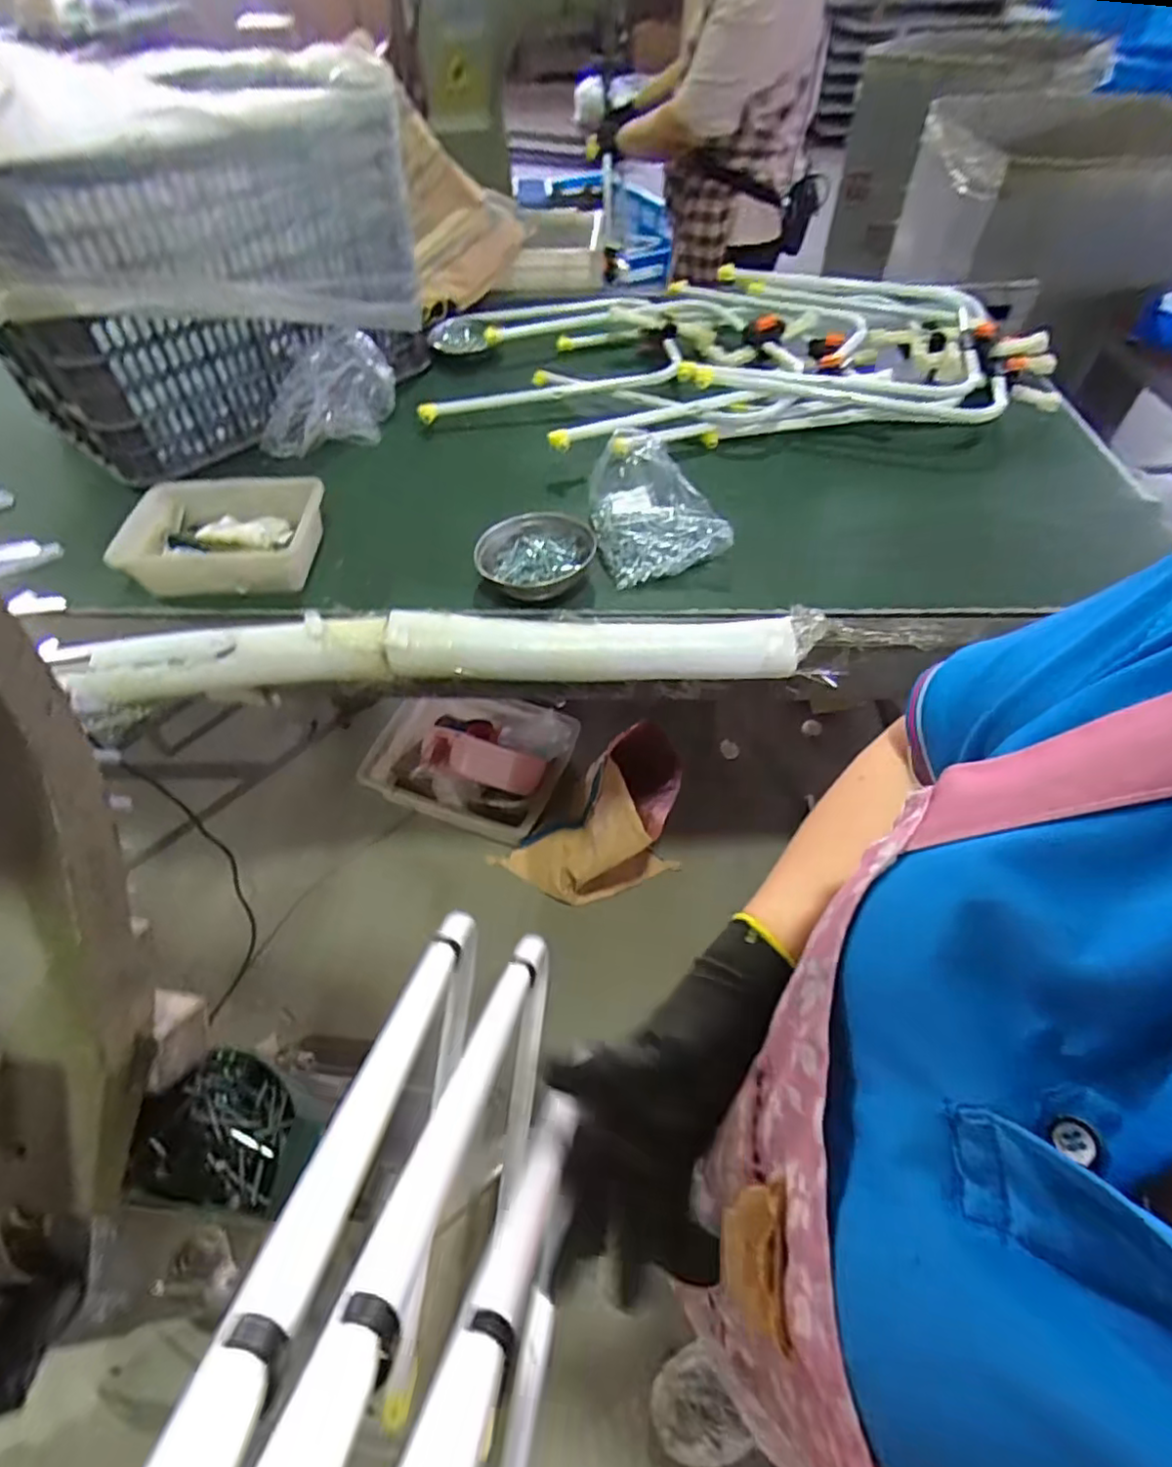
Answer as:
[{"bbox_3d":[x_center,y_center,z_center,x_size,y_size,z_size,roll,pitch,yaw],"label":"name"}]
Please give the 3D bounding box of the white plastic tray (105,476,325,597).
[{"bbox_3d":[-0.466,-0.253,0.834,0.227,0.068,0.171,-2,52,0],"label":"white plastic tray"}]

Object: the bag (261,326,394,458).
[{"bbox_3d":[-0.396,-0.518,0.998,0.222,0.143,0.086,-19,54,-13],"label":"bag"}]

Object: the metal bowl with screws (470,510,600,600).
[{"bbox_3d":[-0.065,-0.224,0.828,0.137,0.050,0.136,-1,52,1],"label":"metal bowl with screws"}]

